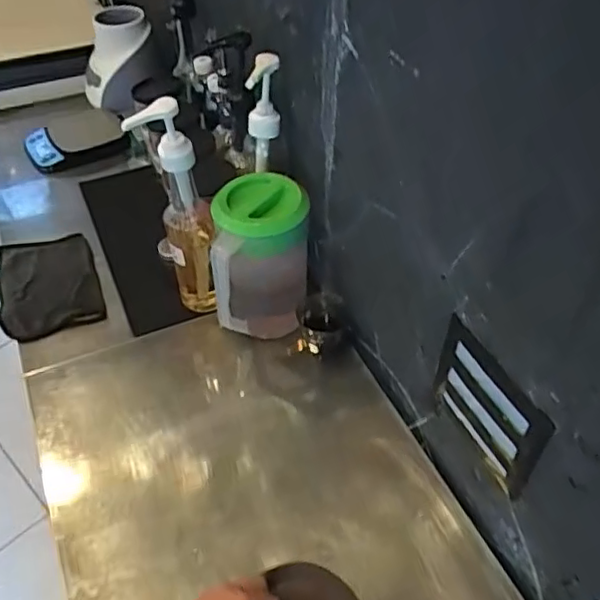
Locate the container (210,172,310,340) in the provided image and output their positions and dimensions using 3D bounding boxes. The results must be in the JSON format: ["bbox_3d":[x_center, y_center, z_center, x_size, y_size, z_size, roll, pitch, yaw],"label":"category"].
[{"bbox_3d":[-0.052,-0.051,0.878,0.123,0.211,0.145,1,46,3],"label":"container"}]

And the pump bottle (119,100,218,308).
[{"bbox_3d":[-0.169,-0.124,0.876,0.085,0.339,0.069,-6,46,-4],"label":"pump bottle"}]

